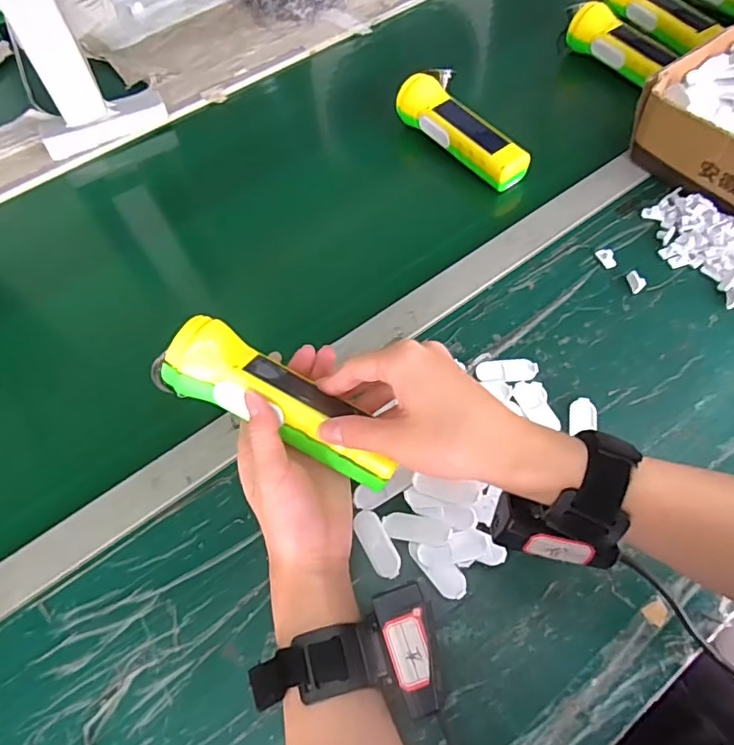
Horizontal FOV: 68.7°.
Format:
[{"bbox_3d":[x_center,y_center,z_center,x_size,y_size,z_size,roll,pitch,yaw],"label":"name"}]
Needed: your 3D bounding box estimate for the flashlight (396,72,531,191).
[{"bbox_3d":[0.100,-0.260,0.573,0.044,0.039,0.165,-36,65,-16],"label":"flashlight"}]

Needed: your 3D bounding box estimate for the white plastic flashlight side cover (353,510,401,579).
[{"bbox_3d":[0.007,0.121,0.380,0.019,0.004,0.050,-26,63,-11],"label":"white plastic flashlight side cover"}]

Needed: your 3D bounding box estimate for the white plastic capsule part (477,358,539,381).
[{"bbox_3d":[0.117,-0.001,0.446,0.049,0.006,0.022,-1,61,3],"label":"white plastic capsule part"}]

